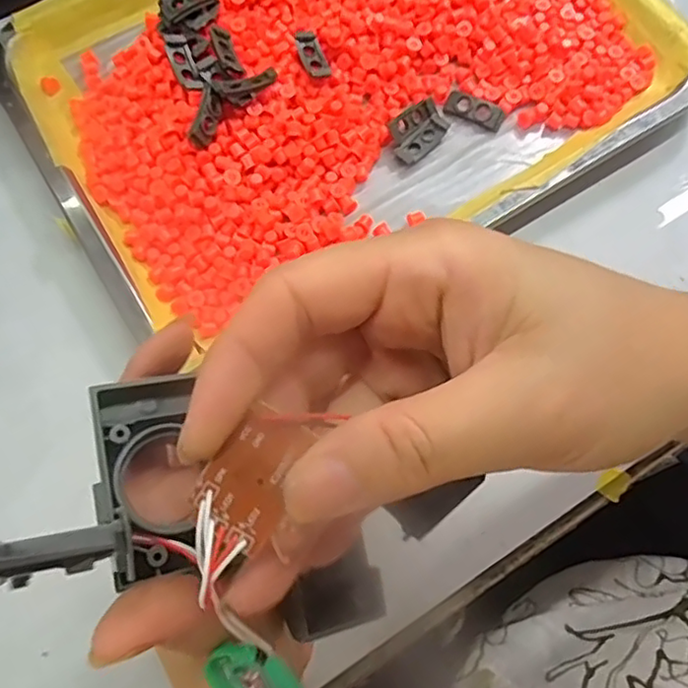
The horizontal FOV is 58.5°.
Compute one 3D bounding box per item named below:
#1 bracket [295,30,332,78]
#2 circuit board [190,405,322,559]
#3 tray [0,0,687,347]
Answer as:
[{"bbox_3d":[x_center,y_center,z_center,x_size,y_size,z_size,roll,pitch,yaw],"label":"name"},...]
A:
[{"bbox_3d":[-0.018,-0.164,0.350,0.013,0.008,0.032,-23,76,-7],"label":"bracket"},{"bbox_3d":[-0.017,0.028,0.130,0.019,0.004,0.026,43,81,-3],"label":"circuit board"},{"bbox_3d":[-0.001,-0.166,0.351,0.342,0.023,0.255,-26,77,-8],"label":"tray"}]

